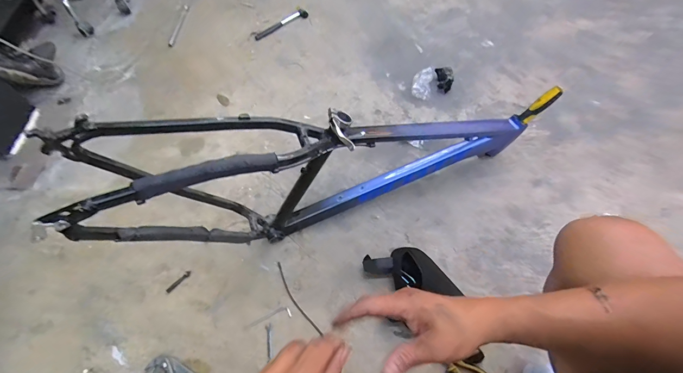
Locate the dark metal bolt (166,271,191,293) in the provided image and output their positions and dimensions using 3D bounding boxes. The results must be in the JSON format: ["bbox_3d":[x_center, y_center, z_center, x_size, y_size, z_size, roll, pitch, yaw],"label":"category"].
[{"bbox_3d":[-0.420,0.245,0.836,0.015,0.006,0.071,39,69,22],"label":"dark metal bolt"}]

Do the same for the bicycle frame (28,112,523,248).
[{"bbox_3d":[-0.021,-0.026,0.777,0.981,0.384,0.160,-8,57,-29],"label":"bicycle frame"}]

